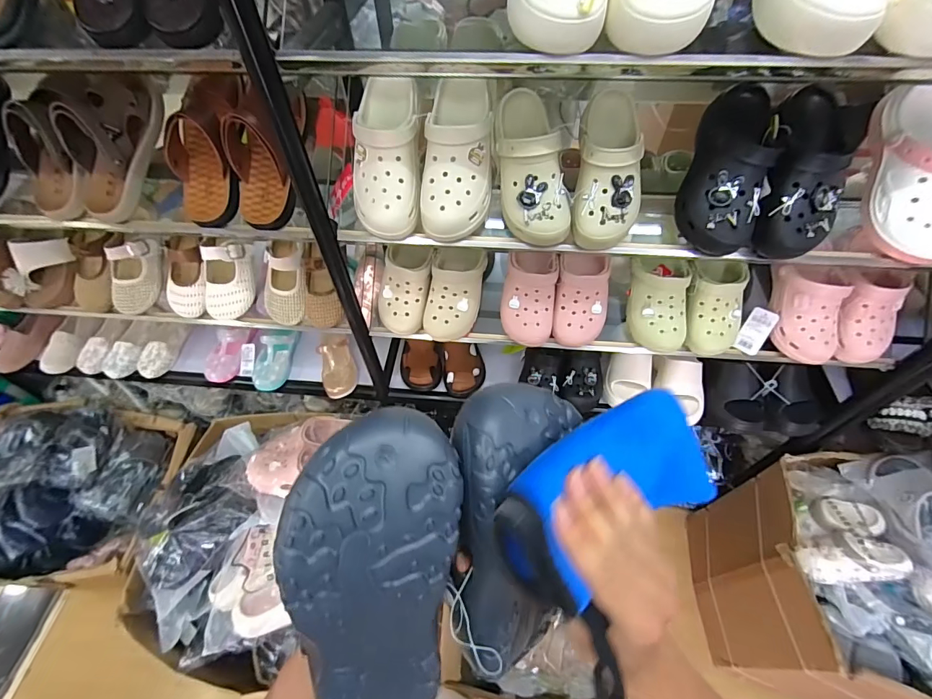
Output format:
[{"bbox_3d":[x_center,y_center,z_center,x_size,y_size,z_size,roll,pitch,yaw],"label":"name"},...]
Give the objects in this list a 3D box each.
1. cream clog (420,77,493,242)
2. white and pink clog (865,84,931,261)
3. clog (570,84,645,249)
[{"bbox_3d":[-0.012,-0.302,0.652,0.103,0.084,0.247,5,84,6],"label":"cream clog"},{"bbox_3d":[0.653,-0.253,0.590,0.099,0.091,0.242,0,88,2],"label":"white and pink clog"},{"bbox_3d":[0.212,-0.268,0.615,0.091,0.071,0.220,5,87,6],"label":"clog"}]

